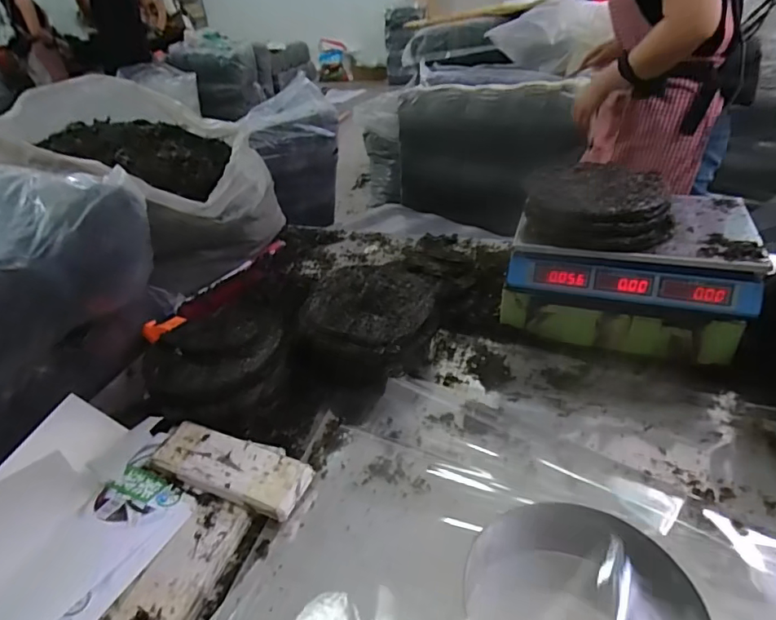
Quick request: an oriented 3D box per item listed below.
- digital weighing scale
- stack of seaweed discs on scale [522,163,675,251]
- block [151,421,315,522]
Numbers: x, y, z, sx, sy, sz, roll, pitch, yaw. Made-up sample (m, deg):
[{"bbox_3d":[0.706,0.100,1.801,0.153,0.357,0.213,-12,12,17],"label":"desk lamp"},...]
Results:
[{"bbox_3d":[0.378,-0.058,0.832,0.340,0.184,0.237,9,36,20],"label":"digital weighing scale"},{"bbox_3d":[0.323,-0.162,0.779,0.206,0.058,0.203,5,35,15],"label":"stack of seaweed discs on scale"},{"bbox_3d":[-0.194,0.191,0.634,0.200,0.028,0.090,14,40,15],"label":"block"}]

